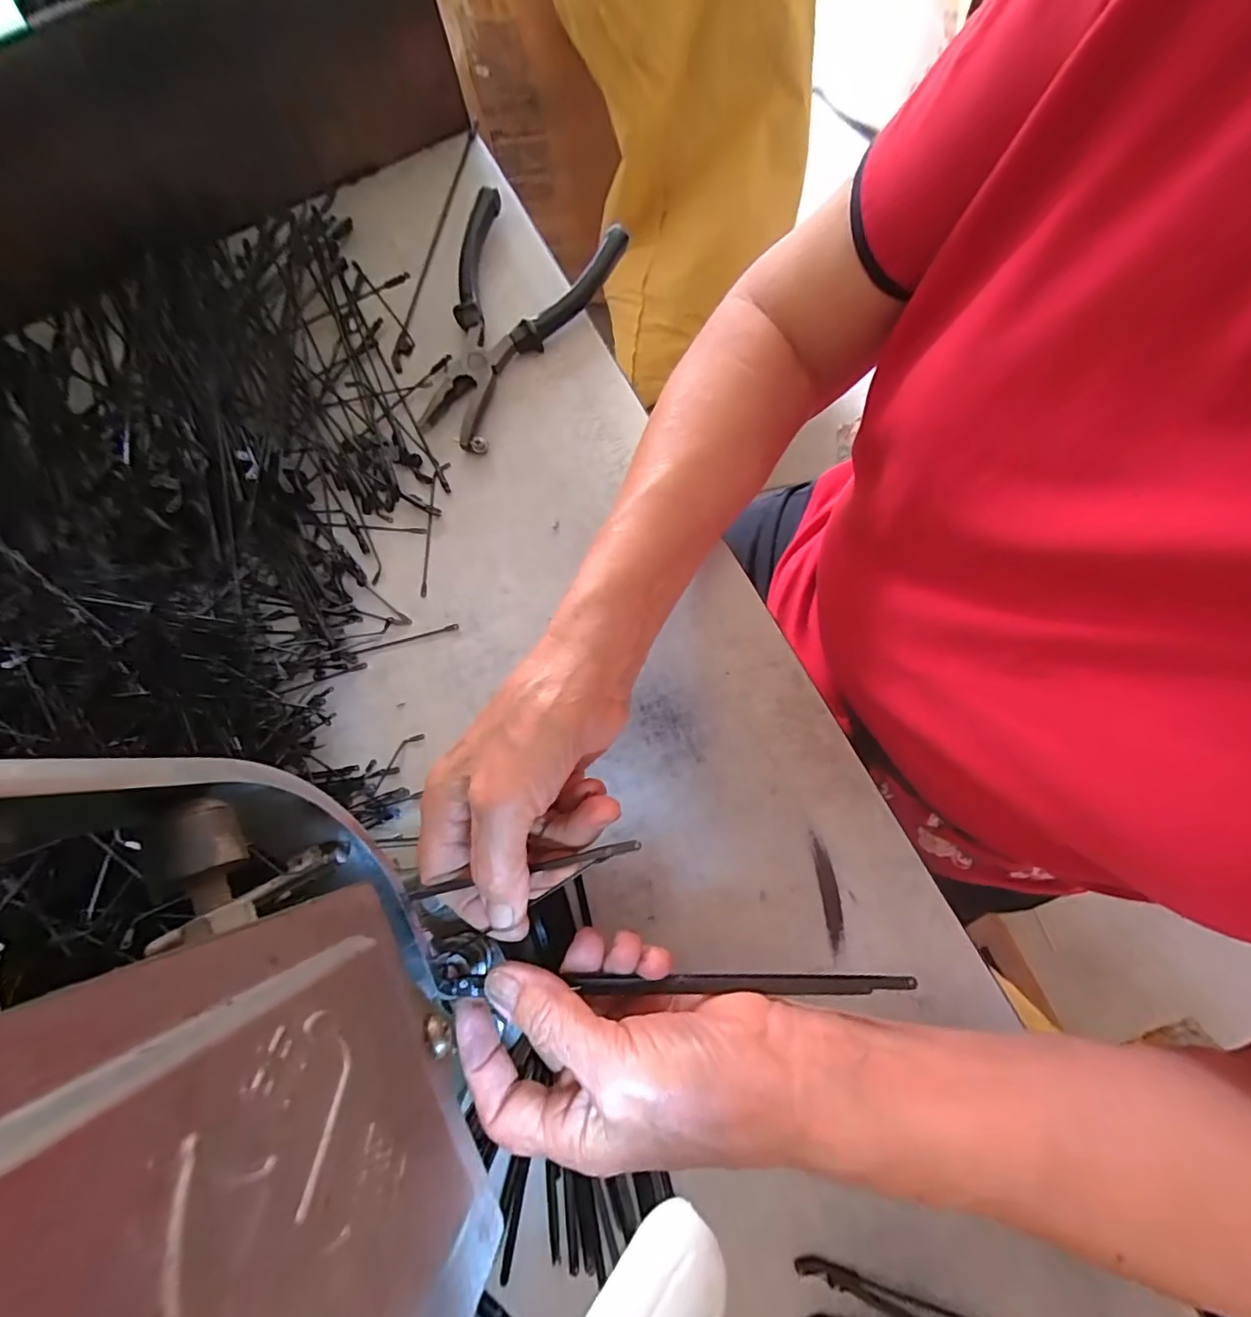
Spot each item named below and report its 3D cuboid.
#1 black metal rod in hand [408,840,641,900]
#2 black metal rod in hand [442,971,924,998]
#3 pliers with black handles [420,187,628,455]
[{"bbox_3d":[-0.041,0.087,0.227,0.097,0.005,0.004,-13,77,2],"label":"black metal rod in hand"},{"bbox_3d":[0.019,0.129,0.218,0.184,0.004,0.008,-1,76,1],"label":"black metal rod in hand"},{"bbox_3d":[-0.083,-0.217,0.351,0.105,0.025,0.170,25,78,6],"label":"pliers with black handles"}]

